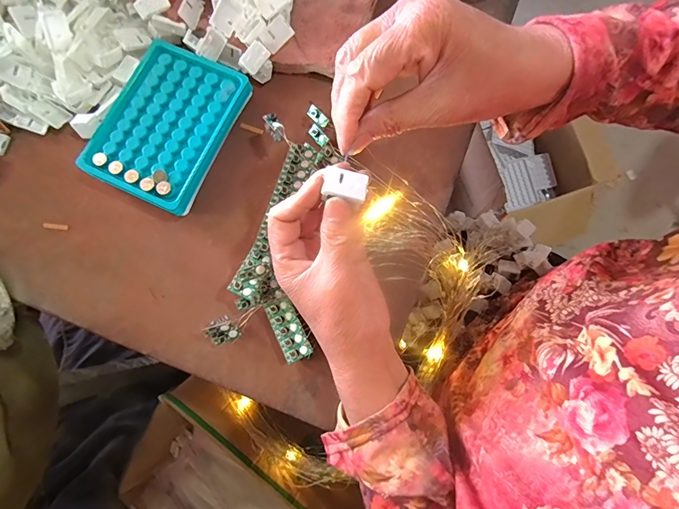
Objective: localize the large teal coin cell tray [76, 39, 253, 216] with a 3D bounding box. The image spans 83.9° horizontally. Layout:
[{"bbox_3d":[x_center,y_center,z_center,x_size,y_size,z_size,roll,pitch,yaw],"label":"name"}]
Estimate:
[{"bbox_3d":[-0.147,-0.111,0.327,0.100,0.020,0.132,24,79,5],"label":"large teal coin cell tray"}]

